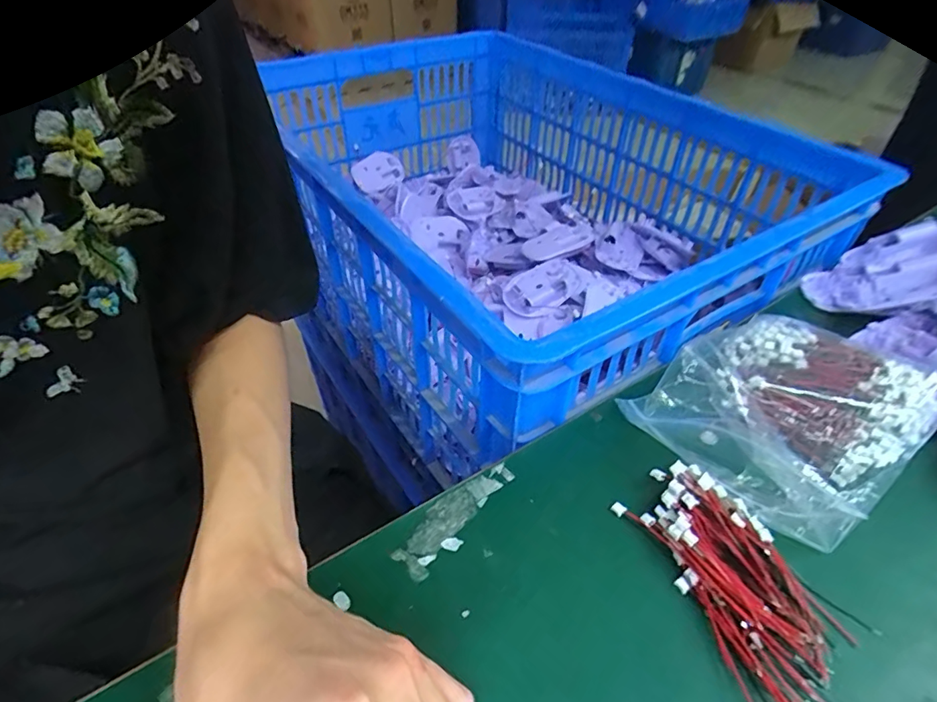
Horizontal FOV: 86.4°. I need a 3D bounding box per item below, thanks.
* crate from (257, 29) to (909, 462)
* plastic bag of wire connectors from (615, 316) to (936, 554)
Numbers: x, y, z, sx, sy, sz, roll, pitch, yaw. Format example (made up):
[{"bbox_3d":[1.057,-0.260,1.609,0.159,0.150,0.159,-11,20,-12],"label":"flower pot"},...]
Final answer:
[{"bbox_3d":[0.040,-0.196,0.629,0.453,0.198,0.660,-25,50,-23],"label":"crate"},{"bbox_3d":[0.200,0.035,0.321,0.156,0.039,0.134,-28,49,-26],"label":"plastic bag of wire connectors"}]

